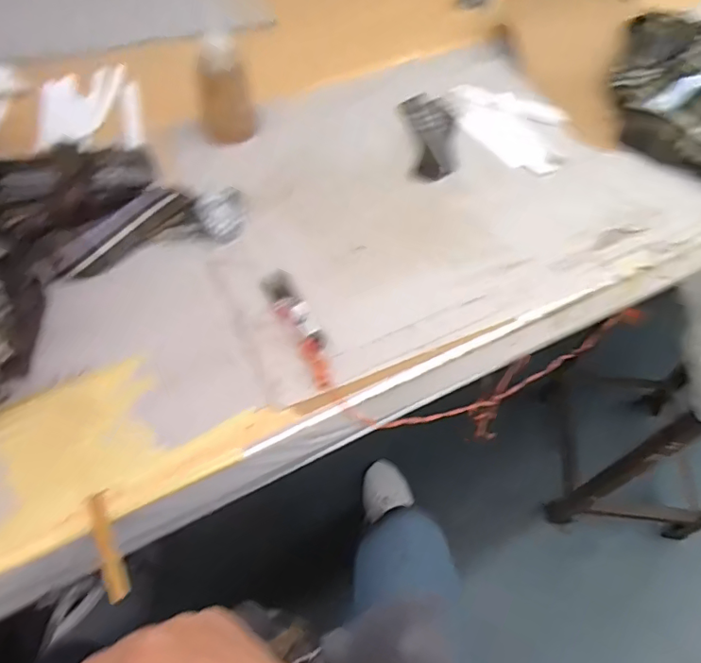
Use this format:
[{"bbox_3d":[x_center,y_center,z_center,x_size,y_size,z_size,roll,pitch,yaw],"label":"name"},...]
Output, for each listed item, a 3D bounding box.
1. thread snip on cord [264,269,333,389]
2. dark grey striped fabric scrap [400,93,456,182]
[{"bbox_3d":[-0.047,-0.009,0.497,0.028,0.012,0.146,-22,60,-17],"label":"thread snip on cord"},{"bbox_3d":[0.102,-0.251,0.675,0.066,0.005,0.160,0,56,-2],"label":"dark grey striped fabric scrap"}]

